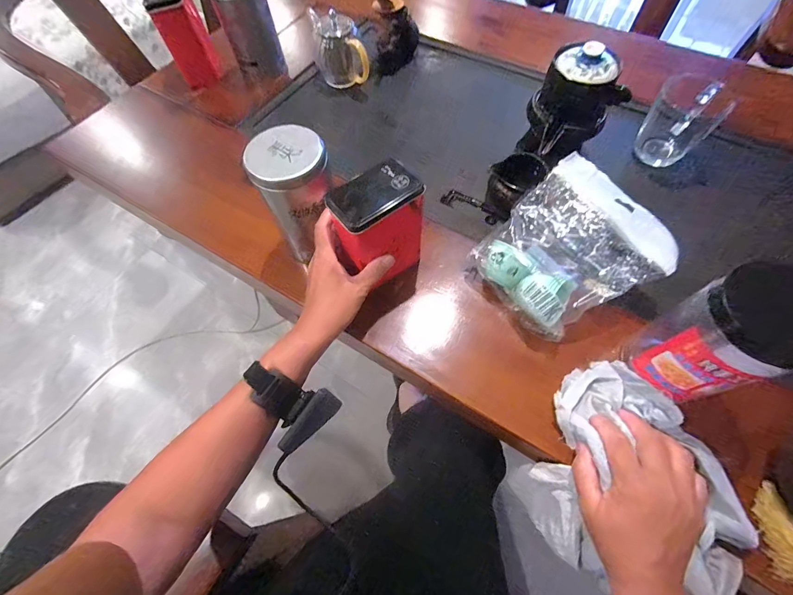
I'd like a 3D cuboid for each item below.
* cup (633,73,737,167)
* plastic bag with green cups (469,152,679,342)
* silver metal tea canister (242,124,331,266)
[{"bbox_3d":[0.421,-0.260,0.540,0.087,0.094,0.085,-1,63,1],"label":"cup"},{"bbox_3d":[0.199,-0.048,0.436,0.176,0.091,0.163,-35,67,-15],"label":"plastic bag with green cups"},{"bbox_3d":[-0.111,-0.116,0.422,0.078,0.128,0.077,-27,65,-11],"label":"silver metal tea canister"}]

